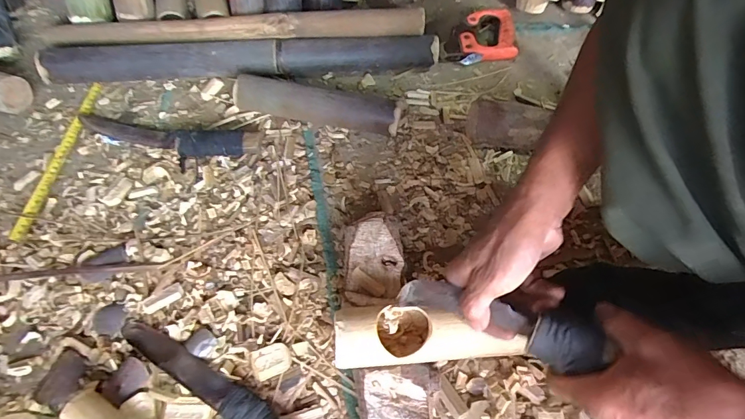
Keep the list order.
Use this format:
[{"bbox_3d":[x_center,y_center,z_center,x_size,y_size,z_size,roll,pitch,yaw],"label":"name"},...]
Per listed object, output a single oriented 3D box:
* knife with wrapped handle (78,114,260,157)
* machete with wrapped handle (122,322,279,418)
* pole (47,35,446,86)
[{"bbox_3d":[-0.322,-0.119,0.629,0.296,0.031,0.059,9,61,2],"label":"knife with wrapped handle"},{"bbox_3d":[-0.180,0.206,0.457,0.276,0.025,0.035,30,64,13],"label":"machete with wrapped handle"},{"bbox_3d":[-0.216,-0.264,0.696,0.662,0.062,0.062,-4,62,-5],"label":"pole"}]

